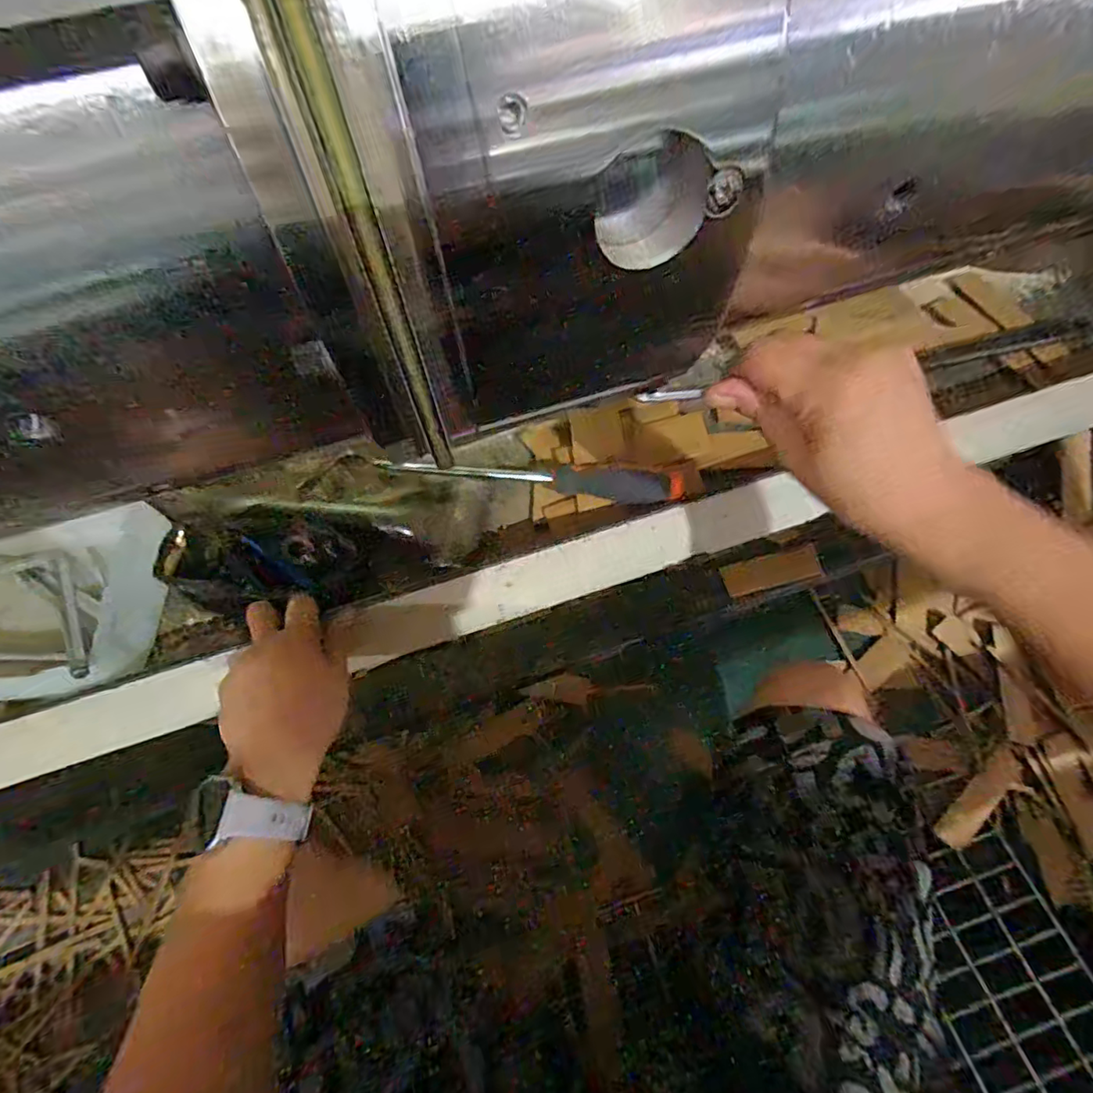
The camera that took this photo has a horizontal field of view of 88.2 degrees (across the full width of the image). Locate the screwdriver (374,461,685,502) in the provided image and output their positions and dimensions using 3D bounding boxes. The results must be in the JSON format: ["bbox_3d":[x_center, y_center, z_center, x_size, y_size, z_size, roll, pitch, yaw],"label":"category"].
[{"bbox_3d":[-0.015,-0.062,0.486,0.258,0.029,0.023,8,60,8],"label":"screwdriver"}]

